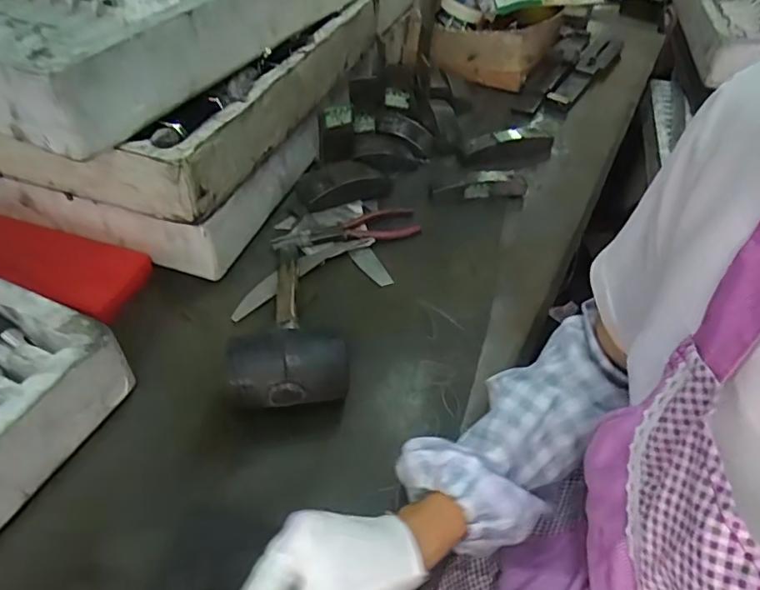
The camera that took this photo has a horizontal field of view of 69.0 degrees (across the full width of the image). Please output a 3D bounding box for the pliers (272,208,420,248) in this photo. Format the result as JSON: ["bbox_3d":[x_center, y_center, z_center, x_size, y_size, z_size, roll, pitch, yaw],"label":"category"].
[{"bbox_3d":[-0.044,-0.088,0.720,0.192,0.010,0.052,-10,49,-15],"label":"pliers"}]

